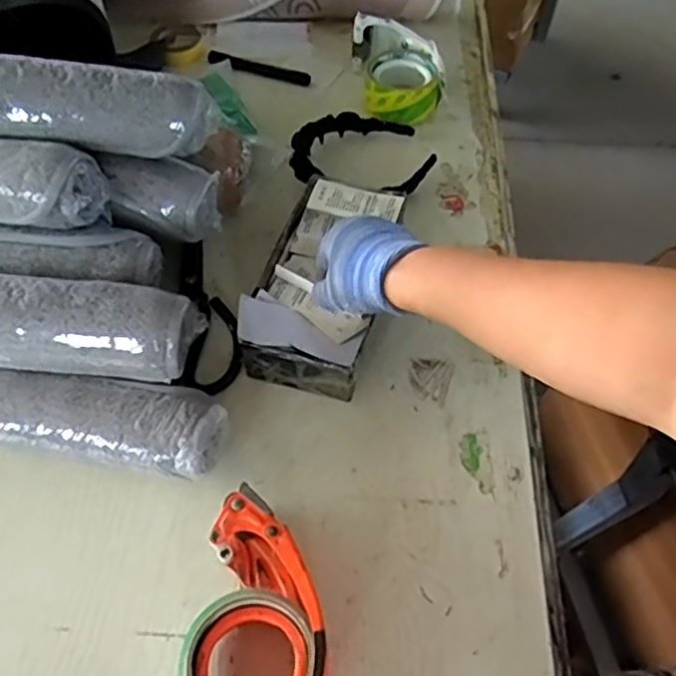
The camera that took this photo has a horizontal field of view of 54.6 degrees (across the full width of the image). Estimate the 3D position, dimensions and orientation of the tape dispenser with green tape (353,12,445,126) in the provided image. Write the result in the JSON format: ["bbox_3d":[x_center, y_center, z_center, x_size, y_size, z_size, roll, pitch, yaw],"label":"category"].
[{"bbox_3d":[0.072,-0.333,0.812,0.092,0.063,0.142,-11,57,-9],"label":"tape dispenser with green tape"}]

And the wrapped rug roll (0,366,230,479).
[{"bbox_3d":[-0.300,0.055,0.538,0.412,0.078,0.065,8,56,5],"label":"wrapped rug roll"}]

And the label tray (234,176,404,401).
[{"bbox_3d":[-0.015,-0.058,0.608,0.107,0.049,0.214,12,63,3],"label":"label tray"}]

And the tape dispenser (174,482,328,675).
[{"bbox_3d":[-0.050,0.193,0.456,0.090,0.062,0.153,8,55,4],"label":"tape dispenser"}]

